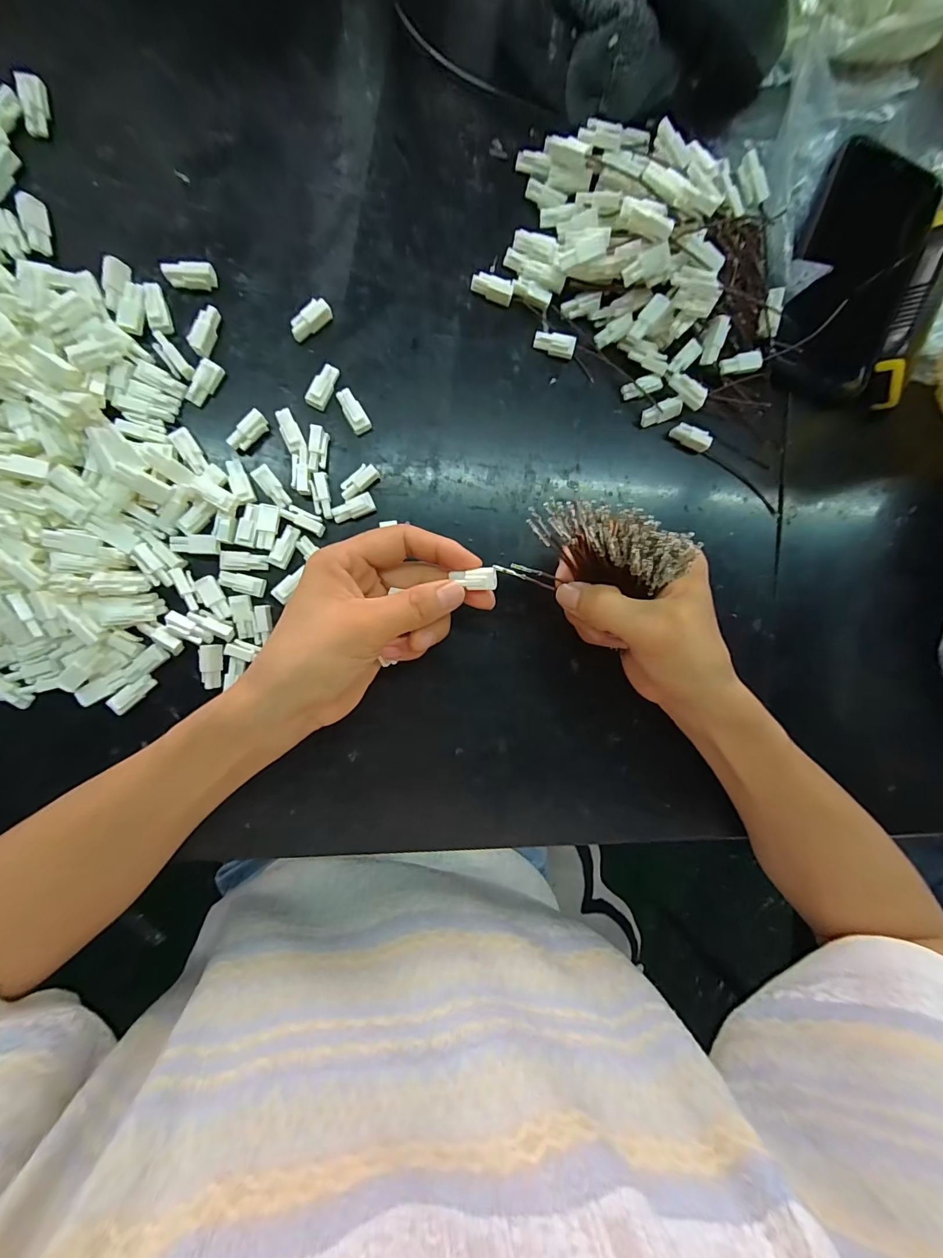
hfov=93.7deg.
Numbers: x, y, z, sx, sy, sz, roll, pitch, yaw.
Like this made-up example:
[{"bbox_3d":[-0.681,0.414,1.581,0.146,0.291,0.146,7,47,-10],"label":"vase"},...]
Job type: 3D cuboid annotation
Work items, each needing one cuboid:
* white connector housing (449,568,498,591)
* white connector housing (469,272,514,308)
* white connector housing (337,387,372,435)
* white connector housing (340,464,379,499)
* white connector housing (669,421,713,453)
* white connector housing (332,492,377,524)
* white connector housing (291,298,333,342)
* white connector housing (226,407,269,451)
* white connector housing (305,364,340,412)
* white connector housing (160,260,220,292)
[{"bbox_3d":[0.002,-0.026,0.230,0.023,0.006,0.011,1,92,4],"label":"white connector housing"},{"bbox_3d":[0.013,-0.207,0.268,0.025,0.009,0.011,22,89,-8],"label":"white connector housing"},{"bbox_3d":[-0.070,-0.128,0.260,0.012,0.010,0.026,-35,96,-5],"label":"white connector housing"},{"bbox_3d":[-0.066,-0.087,0.261,0.025,0.011,0.010,-41,97,-4],"label":"white connector housing"},{"bbox_3d":[0.143,-0.125,0.286,0.026,0.008,0.011,28,88,5],"label":"white connector housing"},{"bbox_3d":[-0.070,-0.071,0.263,0.025,0.009,0.011,-23,95,-6],"label":"white connector housing"},{"bbox_3d":[-0.092,-0.177,0.254,0.026,0.011,0.010,-45,97,-4],"label":"white connector housing"},{"bbox_3d":[-0.126,-0.111,0.251,0.009,0.012,0.025,41,87,-7],"label":"white connector housing"},{"bbox_3d":[-0.086,-0.141,0.257,0.011,0.008,0.026,23,89,-8],"label":"white connector housing"},{"bbox_3d":[-0.156,-0.196,0.245,0.025,0.008,0.010,-12,94,-7],"label":"white connector housing"}]

